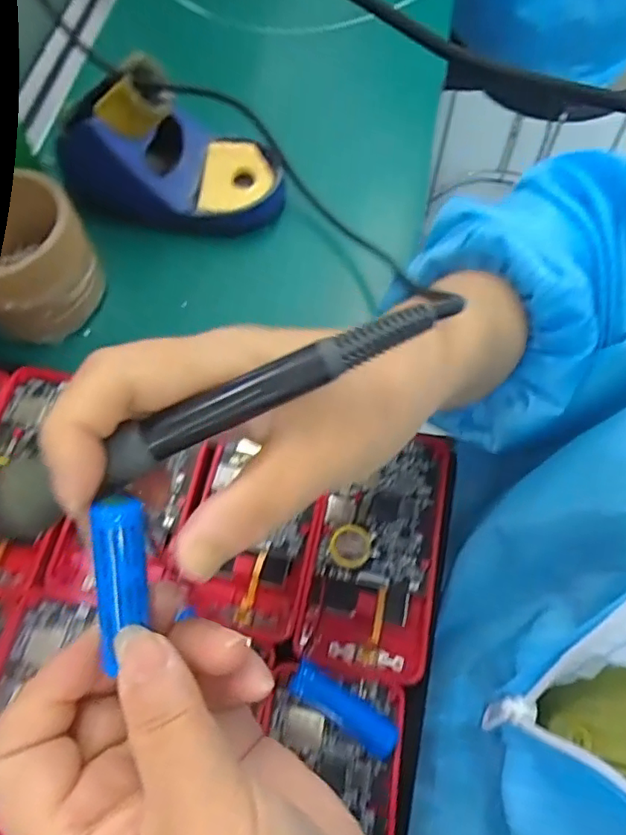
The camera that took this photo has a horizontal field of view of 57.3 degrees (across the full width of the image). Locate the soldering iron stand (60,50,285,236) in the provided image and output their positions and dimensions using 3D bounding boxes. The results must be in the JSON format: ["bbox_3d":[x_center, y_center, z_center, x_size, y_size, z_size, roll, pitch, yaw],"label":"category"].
[{"bbox_3d":[-0.096,-0.177,0.381,0.144,0.082,0.073,17,68,9],"label":"soldering iron stand"}]

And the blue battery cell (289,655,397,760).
[{"bbox_3d":[0.014,0.129,0.256,0.051,0.011,0.015,31,71,14],"label":"blue battery cell"}]

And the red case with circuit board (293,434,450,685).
[{"bbox_3d":[0.032,0.064,0.291,0.061,0.011,0.121,11,67,6],"label":"red case with circuit board"}]

